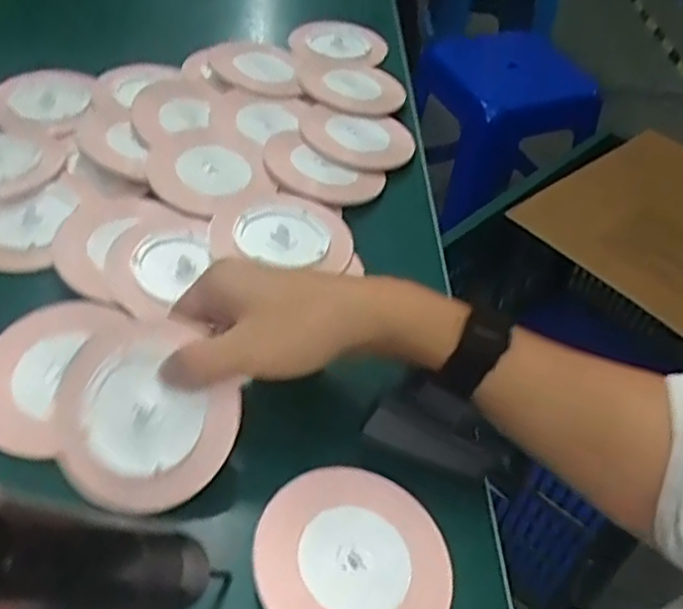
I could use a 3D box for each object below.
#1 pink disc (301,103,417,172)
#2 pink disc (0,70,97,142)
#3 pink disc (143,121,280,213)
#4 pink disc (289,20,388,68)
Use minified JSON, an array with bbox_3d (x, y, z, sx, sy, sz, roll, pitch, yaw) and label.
[{"bbox_3d":[0.013,-0.148,0.637,0.099,0.012,0.082,6,49,1],"label":"pink disc"},{"bbox_3d":[-0.265,-0.175,0.632,0.086,0.011,0.101,4,49,-1],"label":"pink disc"},{"bbox_3d":[-0.106,-0.110,0.575,0.092,0.011,0.101,2,49,-2],"label":"pink disc"},{"bbox_3d":[-0.004,-0.276,0.768,0.099,0.012,0.090,4,46,-4],"label":"pink disc"}]

